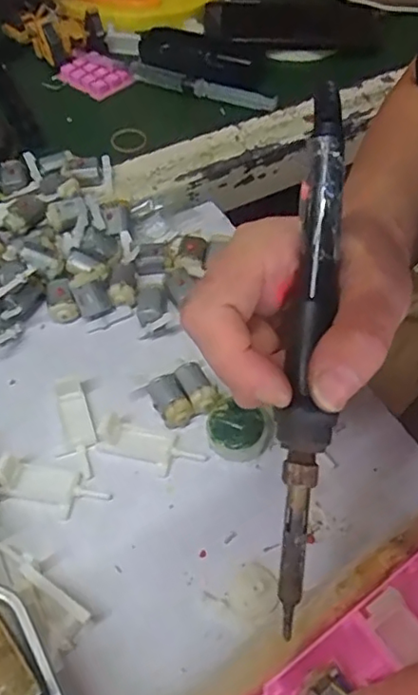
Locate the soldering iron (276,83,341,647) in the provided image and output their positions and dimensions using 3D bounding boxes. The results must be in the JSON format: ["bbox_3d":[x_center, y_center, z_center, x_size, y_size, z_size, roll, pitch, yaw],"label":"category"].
[{"bbox_3d":[0.037,-0.001,0.219,0.015,0.025,0.199,5,86,3],"label":"soldering iron"}]

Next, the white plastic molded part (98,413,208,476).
[{"bbox_3d":[-0.032,0.053,0.321,0.056,0.015,0.021,20,56,14],"label":"white plastic molded part"}]

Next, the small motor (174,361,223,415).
[{"bbox_3d":[-0.007,0.023,0.340,0.017,0.018,0.035,-26,58,-18],"label":"small motor"}]

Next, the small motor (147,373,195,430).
[{"bbox_3d":[-0.022,0.031,0.334,0.019,0.019,0.030,-19,56,-14],"label":"small motor"}]

